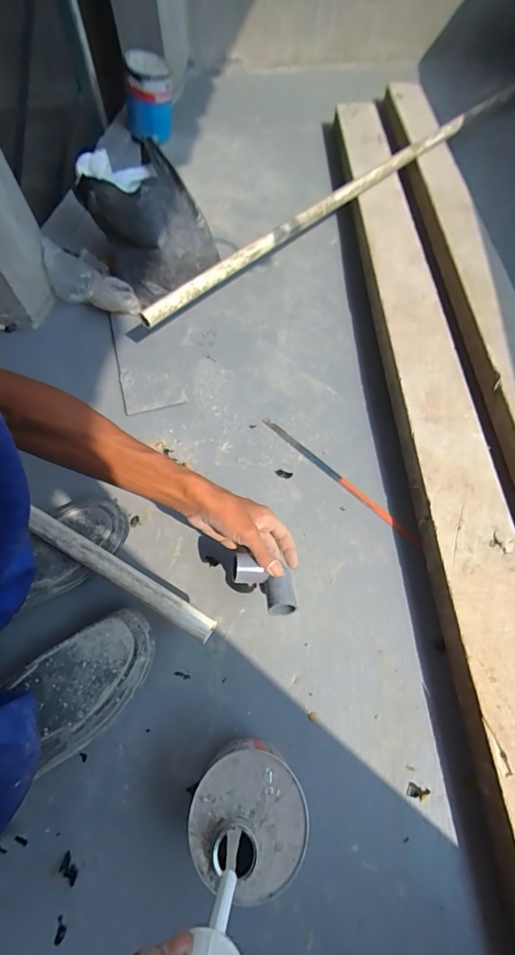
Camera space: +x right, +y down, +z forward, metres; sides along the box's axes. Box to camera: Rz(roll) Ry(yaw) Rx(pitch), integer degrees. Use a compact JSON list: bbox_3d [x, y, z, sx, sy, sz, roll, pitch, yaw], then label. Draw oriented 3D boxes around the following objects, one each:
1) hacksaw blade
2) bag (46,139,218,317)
[{"bbox_3d":[0.118,-0.002,0.580,0.290,0.006,0.015,41,70,18],"label":"hacksaw blade"},{"bbox_3d":[-0.242,-0.434,0.701,0.291,0.169,0.229,-24,66,-13],"label":"bag"}]

